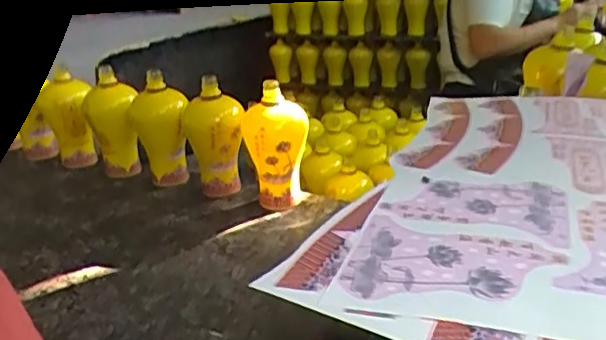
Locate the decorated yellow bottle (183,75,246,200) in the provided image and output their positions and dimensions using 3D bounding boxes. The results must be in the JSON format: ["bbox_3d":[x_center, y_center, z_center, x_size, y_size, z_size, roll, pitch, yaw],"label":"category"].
[{"bbox_3d":[-0.150,-0.048,1.000,0.090,0.217,0.087,-3,23,-11],"label":"decorated yellow bottle"}]

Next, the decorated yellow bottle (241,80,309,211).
[{"bbox_3d":[-0.043,-0.030,0.961,0.101,0.210,0.083,-5,23,-5],"label":"decorated yellow bottle"}]

